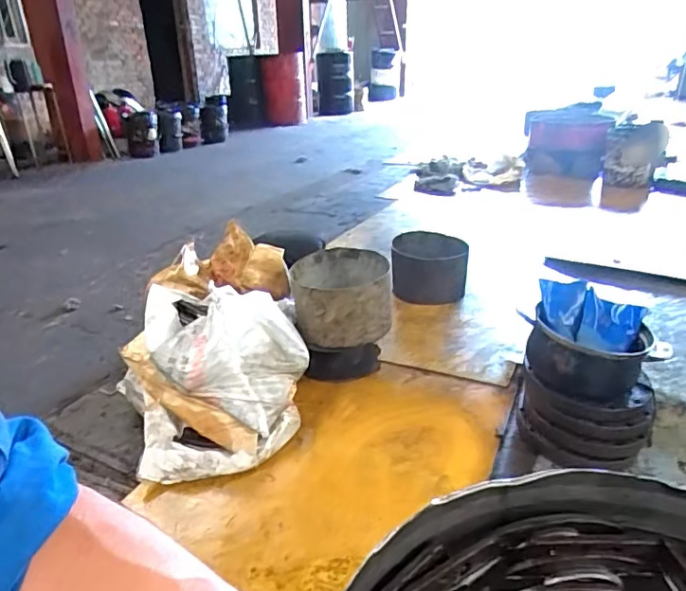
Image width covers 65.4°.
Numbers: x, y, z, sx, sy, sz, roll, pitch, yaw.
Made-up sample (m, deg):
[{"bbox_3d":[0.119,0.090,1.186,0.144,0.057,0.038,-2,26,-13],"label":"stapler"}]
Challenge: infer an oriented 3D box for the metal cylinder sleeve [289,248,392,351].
[{"bbox_3d":[-0.008,0.010,1.579,0.285,0.198,0.279,-1,24,0],"label":"metal cylinder sleeve"}]

